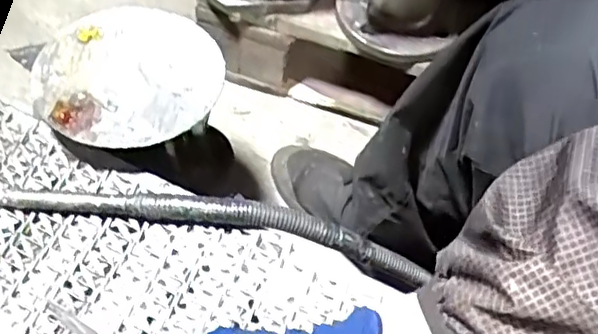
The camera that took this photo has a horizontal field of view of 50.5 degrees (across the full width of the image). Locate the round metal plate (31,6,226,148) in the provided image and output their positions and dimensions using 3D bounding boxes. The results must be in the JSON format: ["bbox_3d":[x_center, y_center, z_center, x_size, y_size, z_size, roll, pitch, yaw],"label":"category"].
[{"bbox_3d":[-0.157,-0.085,0.570,0.158,0.020,0.151,2,55,-4],"label":"round metal plate"}]

